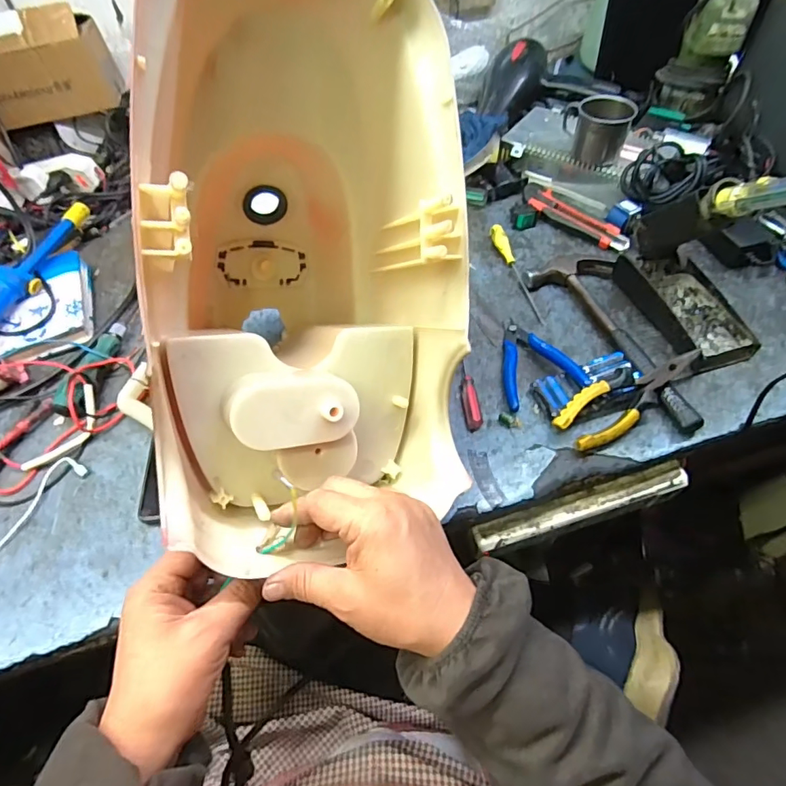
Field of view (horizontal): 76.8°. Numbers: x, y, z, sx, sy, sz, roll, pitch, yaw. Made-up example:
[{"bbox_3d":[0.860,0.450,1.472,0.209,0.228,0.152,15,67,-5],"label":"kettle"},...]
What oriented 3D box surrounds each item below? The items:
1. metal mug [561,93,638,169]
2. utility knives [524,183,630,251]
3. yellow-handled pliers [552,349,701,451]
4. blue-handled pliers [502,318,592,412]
[{"bbox_3d":[0.263,-0.339,0.649,0.083,0.073,0.059,16,56,14],"label":"metal mug"},{"bbox_3d":[0.235,-0.229,0.650,0.154,0.013,0.034,42,91,22],"label":"utility knives"},{"bbox_3d":[0.225,0.001,0.470,0.159,0.031,0.047,-29,57,-17],"label":"yellow-handled pliers"},{"bbox_3d":[0.139,-0.037,0.515,0.081,0.027,0.110,-15,54,-8],"label":"blue-handled pliers"}]

